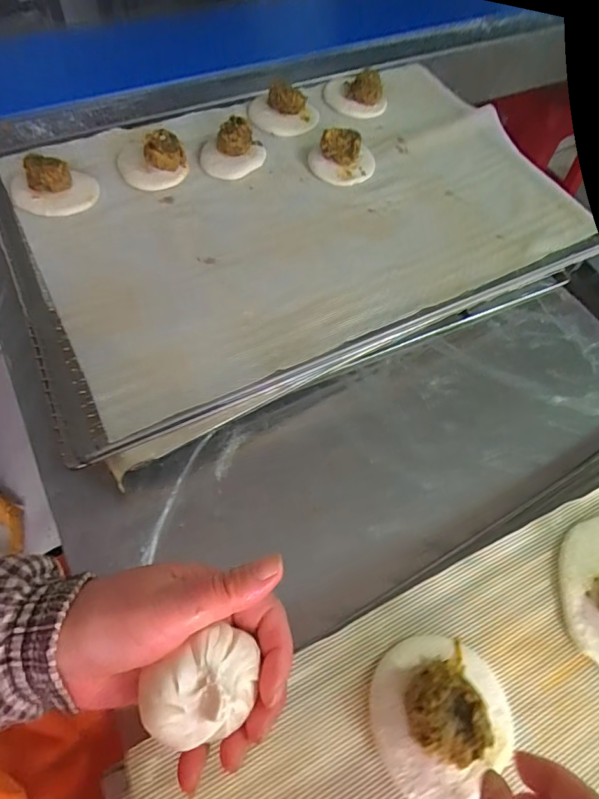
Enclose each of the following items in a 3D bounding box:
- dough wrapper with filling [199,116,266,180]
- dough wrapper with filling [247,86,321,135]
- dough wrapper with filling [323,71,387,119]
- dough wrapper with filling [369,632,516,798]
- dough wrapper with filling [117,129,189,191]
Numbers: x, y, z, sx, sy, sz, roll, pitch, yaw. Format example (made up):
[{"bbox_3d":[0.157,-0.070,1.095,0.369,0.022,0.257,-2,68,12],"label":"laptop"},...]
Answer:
[{"bbox_3d":[-0.077,-0.292,0.539,0.074,0.034,0.078,-4,61,-8],"label":"dough wrapper with filling"},{"bbox_3d":[-0.019,-0.366,0.590,0.085,0.029,0.074,2,60,-5],"label":"dough wrapper with filling"},{"bbox_3d":[0.075,-0.411,0.620,0.082,0.035,0.075,9,60,0],"label":"dough wrapper with filling"},{"bbox_3d":[0.081,0.170,0.253,0.079,0.035,0.075,2,56,-3],"label":"dough wrapper with filling"},{"bbox_3d":[-0.164,-0.268,0.517,0.077,0.039,0.080,-11,62,-12],"label":"dough wrapper with filling"}]

